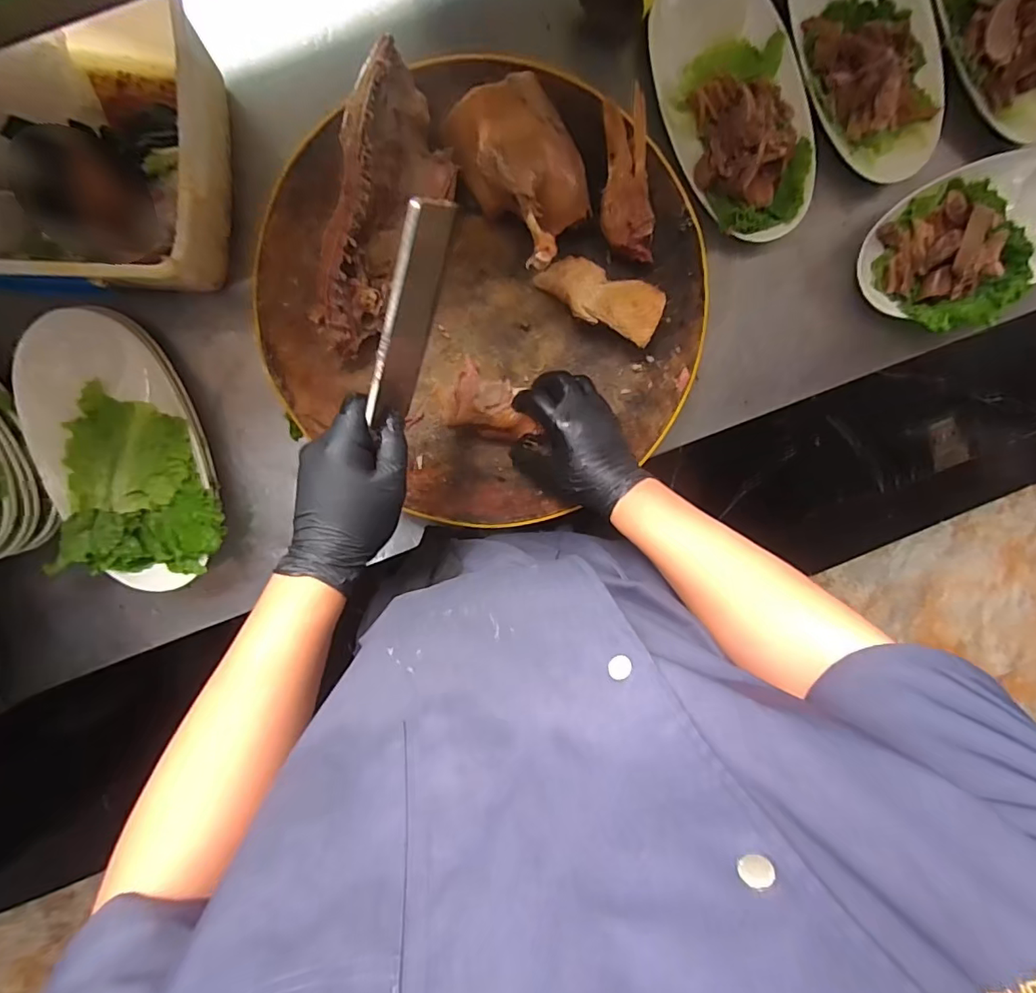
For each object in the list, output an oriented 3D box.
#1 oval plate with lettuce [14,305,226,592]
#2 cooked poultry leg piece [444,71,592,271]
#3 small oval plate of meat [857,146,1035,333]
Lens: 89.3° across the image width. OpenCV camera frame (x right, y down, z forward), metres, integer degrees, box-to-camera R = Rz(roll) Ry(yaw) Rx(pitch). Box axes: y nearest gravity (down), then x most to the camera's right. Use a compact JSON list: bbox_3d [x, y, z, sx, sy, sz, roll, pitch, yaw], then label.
[{"bbox_3d":[-0.440,-0.045,0.581,0.179,0.039,0.305,-6,97,-4],"label":"oval plate with lettuce"},{"bbox_3d":[0.018,-0.313,0.495,0.118,0.073,0.171,-31,98,-1],"label":"cooked poultry leg piece"},{"bbox_3d":[0.568,-0.314,0.650,0.293,0.068,0.174,-26,98,-1],"label":"small oval plate of meat"}]

